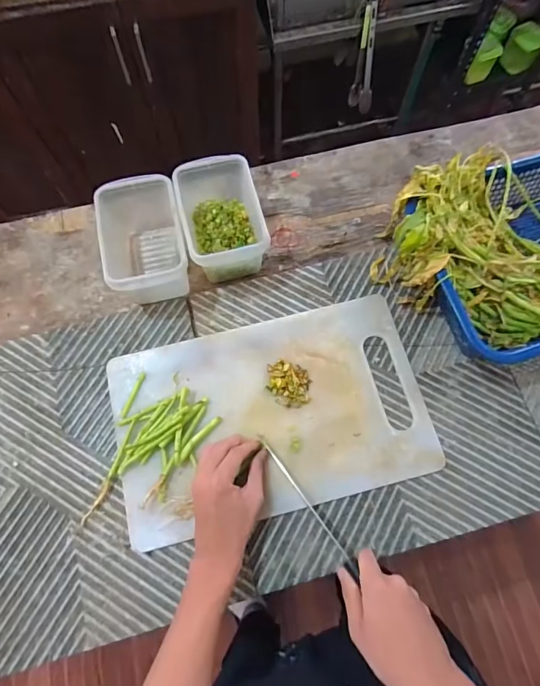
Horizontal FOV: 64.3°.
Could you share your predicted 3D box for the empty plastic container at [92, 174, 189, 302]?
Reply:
[{"bbox_3d":[-0.170,-0.140,0.599,0.104,0.094,0.168,-13,72,-3],"label":"empty plastic container"}]

